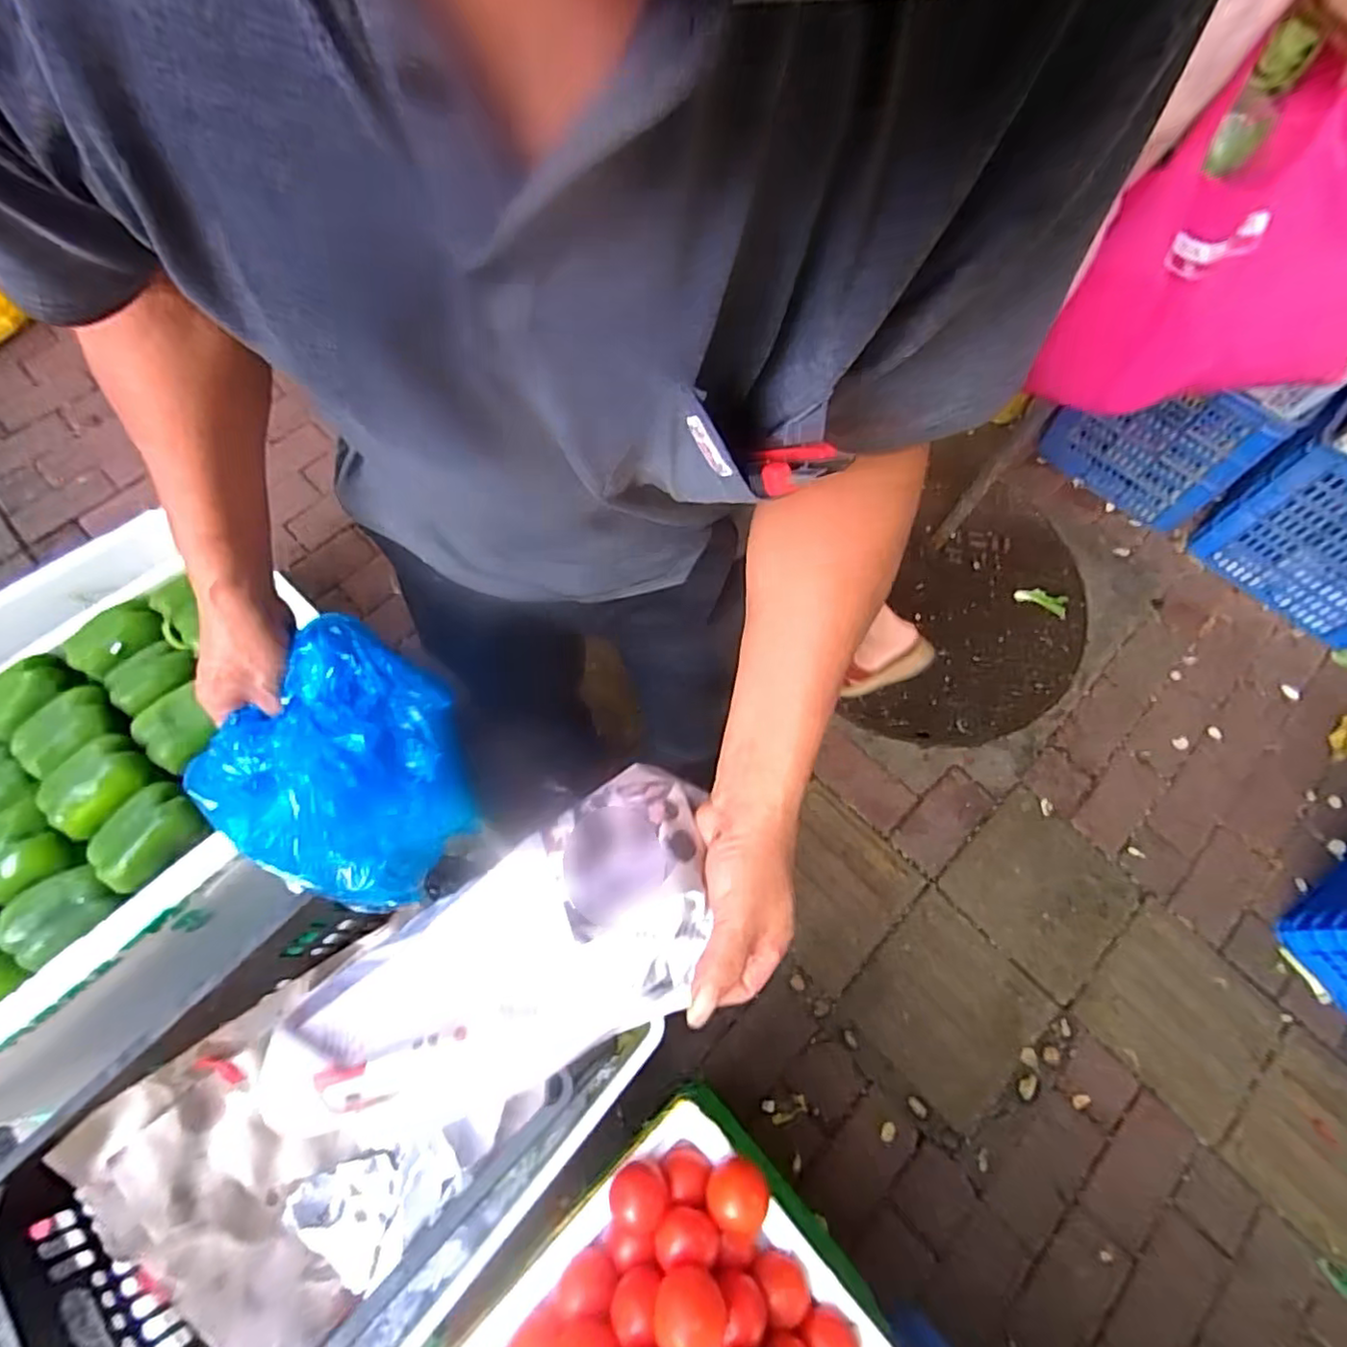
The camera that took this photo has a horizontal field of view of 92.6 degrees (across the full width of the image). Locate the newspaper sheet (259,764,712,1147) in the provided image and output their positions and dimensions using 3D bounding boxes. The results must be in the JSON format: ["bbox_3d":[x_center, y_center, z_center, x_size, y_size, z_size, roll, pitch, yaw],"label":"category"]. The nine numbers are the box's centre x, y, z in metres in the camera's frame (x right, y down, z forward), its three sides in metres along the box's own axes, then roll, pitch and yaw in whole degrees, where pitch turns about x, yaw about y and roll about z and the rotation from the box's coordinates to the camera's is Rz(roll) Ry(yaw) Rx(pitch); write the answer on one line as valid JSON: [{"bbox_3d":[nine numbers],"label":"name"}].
[{"bbox_3d":[-0.086,0.172,0.380,0.269,0.046,0.134,-31,70,-18],"label":"newspaper sheet"}]

